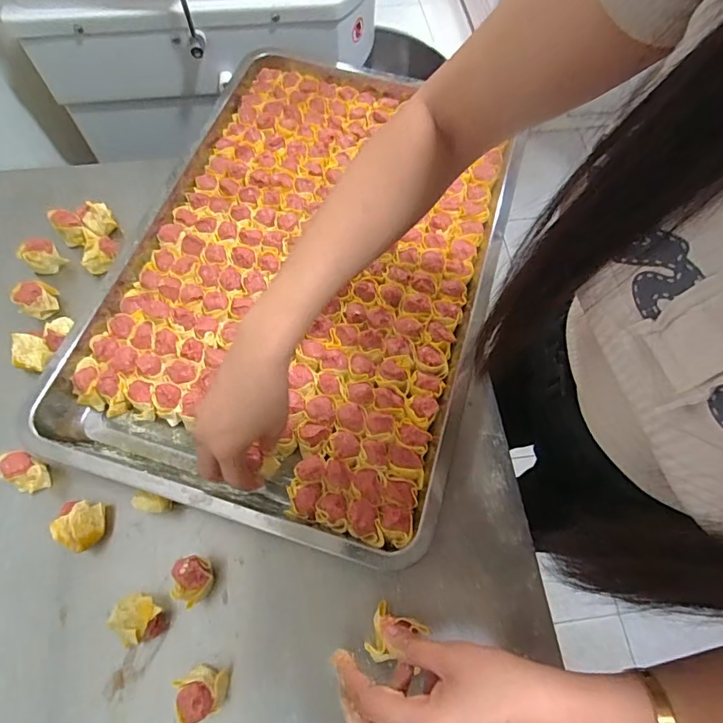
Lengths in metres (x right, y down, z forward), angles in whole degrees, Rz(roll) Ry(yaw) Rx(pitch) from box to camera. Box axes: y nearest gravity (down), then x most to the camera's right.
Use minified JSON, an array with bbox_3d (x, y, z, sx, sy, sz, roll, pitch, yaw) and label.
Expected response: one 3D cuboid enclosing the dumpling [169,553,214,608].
[{"bbox_3d":[-0.144,0.190,0.409,0.034,0.043,0.038,-9,65,-5],"label":"dumpling"}]

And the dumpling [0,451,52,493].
[{"bbox_3d":[-0.317,0.105,0.445,0.041,0.037,0.029,20,66,8],"label":"dumpling"}]

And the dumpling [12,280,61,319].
[{"bbox_3d":[-0.357,-0.065,0.523,0.039,0.042,0.032,-21,67,-10],"label":"dumpling"}]

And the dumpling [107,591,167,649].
[{"bbox_3d":[-0.185,0.215,0.395,0.035,0.035,0.036,0,65,-1],"label":"dumpling"}]

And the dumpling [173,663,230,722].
[{"bbox_3d":[-0.127,0.263,0.375,0.035,0.043,0.034,0,65,-1],"label":"dumpling"}]

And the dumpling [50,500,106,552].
[{"bbox_3d":[-0.254,0.149,0.428,0.034,0.037,0.042,-10,65,-6],"label":"dumpling"}]

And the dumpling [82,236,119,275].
[{"bbox_3d":[-0.303,-0.125,0.556,0.036,0.032,0.047,13,65,5],"label":"dumpling"}]

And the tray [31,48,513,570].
[{"bbox_3d":[-0.059,-0.117,0.538,0.392,0.054,0.577,15,65,6],"label":"tray"}]

